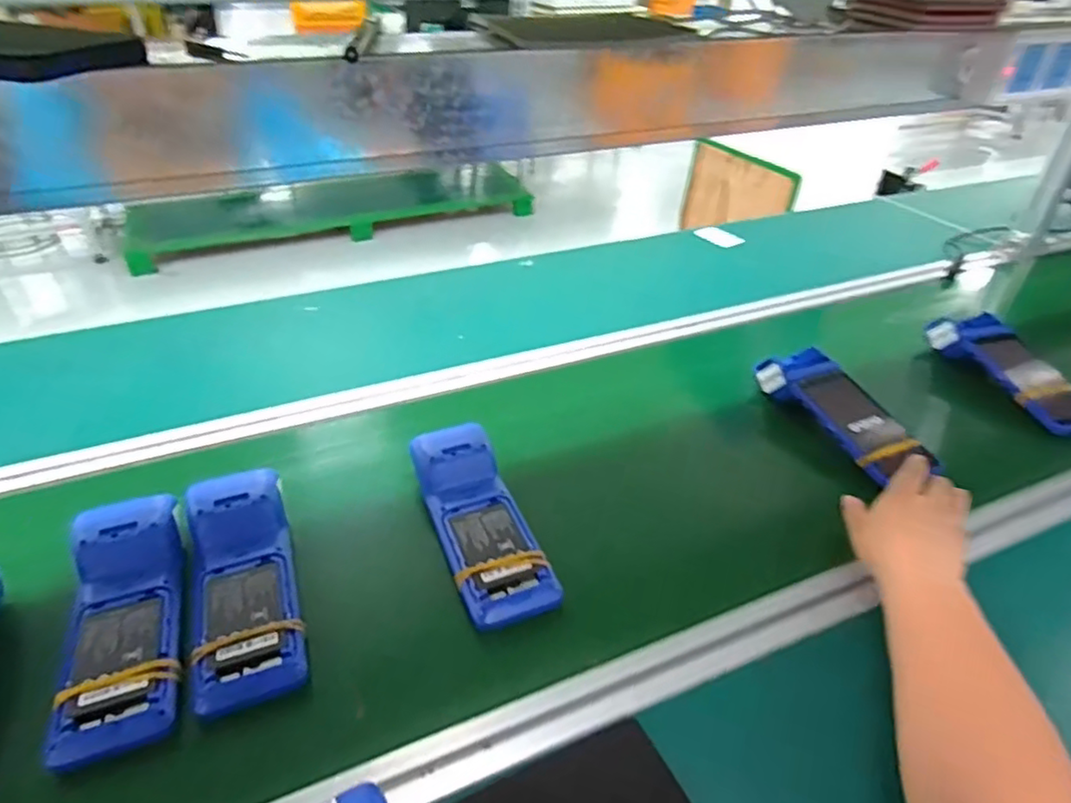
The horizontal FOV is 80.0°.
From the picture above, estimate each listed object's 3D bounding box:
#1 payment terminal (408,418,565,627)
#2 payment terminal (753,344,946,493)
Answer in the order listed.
[{"bbox_3d":[-0.055,0.105,0.603,0.078,0.048,0.218,-14,40,-19],"label":"payment terminal"},{"bbox_3d":[0.352,0.008,0.737,0.083,0.043,0.205,-13,42,-18],"label":"payment terminal"}]

